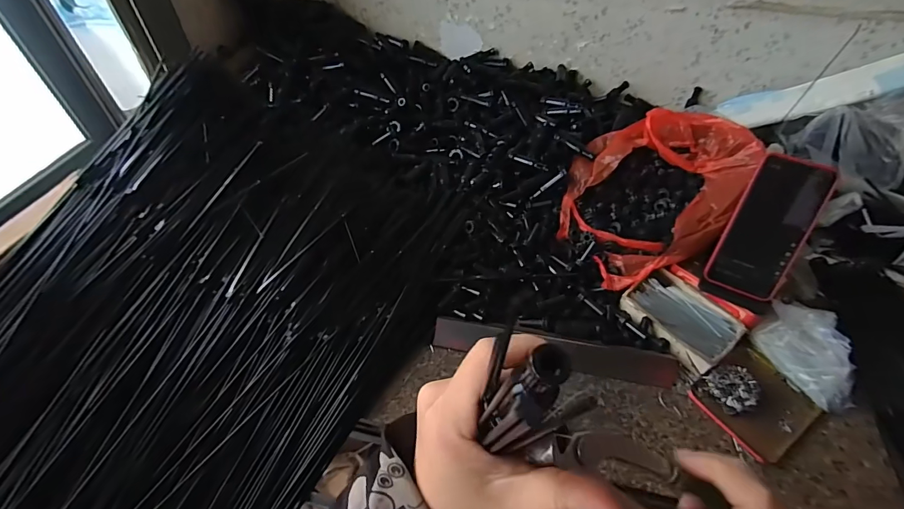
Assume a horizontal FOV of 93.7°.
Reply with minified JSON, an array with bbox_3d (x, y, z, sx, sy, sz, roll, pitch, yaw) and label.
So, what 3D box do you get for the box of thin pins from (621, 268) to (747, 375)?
[{"bbox_3d":[0.288,0.078,0.534,0.088,0.022,0.123,-32,57,-26],"label":"box of thin pins"}]

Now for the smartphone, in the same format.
[{"bbox_3d":[0.372,-0.030,0.499,0.078,0.161,0.011,22,18,17],"label":"smartphone"}]

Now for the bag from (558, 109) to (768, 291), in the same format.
[{"bbox_3d":[0.277,-0.092,0.601,0.208,0.116,0.280,31,55,23],"label":"bag"}]

